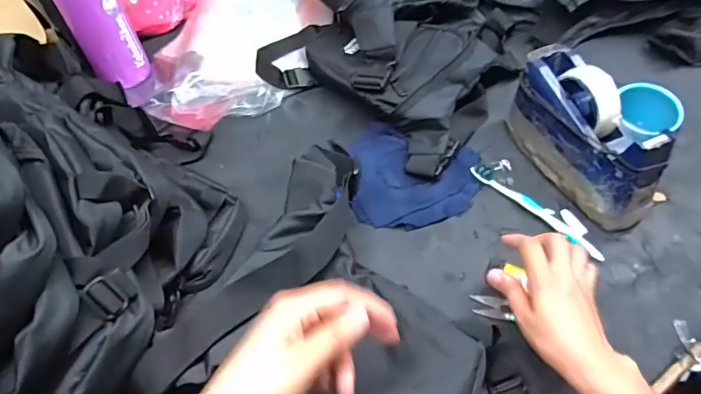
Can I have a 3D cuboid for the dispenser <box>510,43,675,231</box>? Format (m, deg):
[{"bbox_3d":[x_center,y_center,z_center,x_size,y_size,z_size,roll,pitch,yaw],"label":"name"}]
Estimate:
[{"bbox_3d":[0.273,-0.073,0.568,0.069,0.121,0.207,-22,55,-13],"label":"dispenser"}]

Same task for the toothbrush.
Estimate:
[{"bbox_3d":[0.217,0.015,0.571,0.021,0.015,0.177,-35,59,-21],"label":"toothbrush"}]

